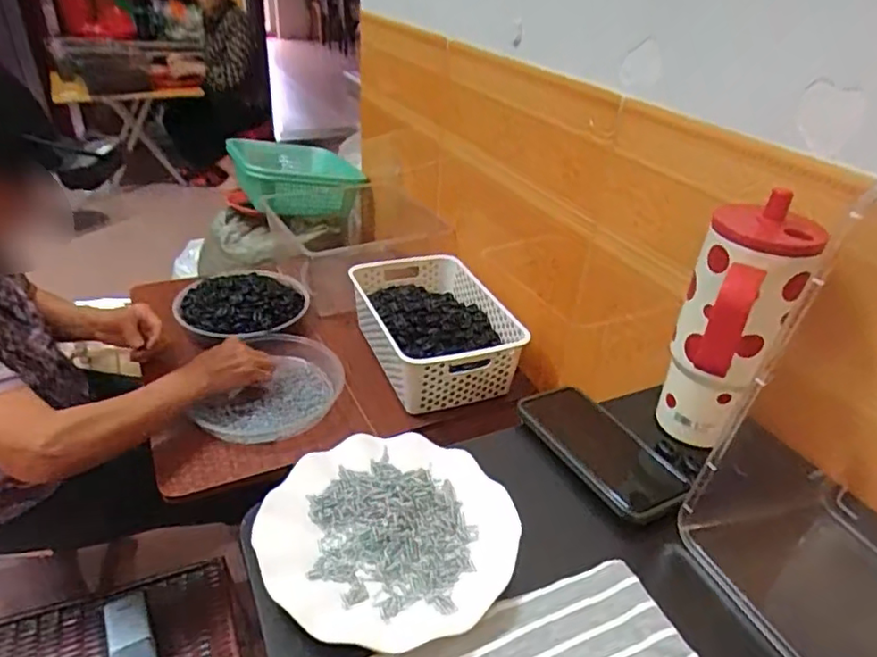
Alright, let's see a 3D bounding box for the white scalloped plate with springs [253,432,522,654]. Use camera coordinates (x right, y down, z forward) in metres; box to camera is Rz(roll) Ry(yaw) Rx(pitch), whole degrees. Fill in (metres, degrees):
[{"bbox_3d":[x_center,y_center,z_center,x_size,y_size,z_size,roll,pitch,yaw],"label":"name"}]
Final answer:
[{"bbox_3d":[-0.037,0.149,0.445,0.175,0.022,0.178,3,33,-2],"label":"white scalloped plate with springs"}]

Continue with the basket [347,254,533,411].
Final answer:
[{"bbox_3d":[-0.008,-0.005,0.995,0.209,0.093,0.310,-10,35,-20],"label":"basket"}]

